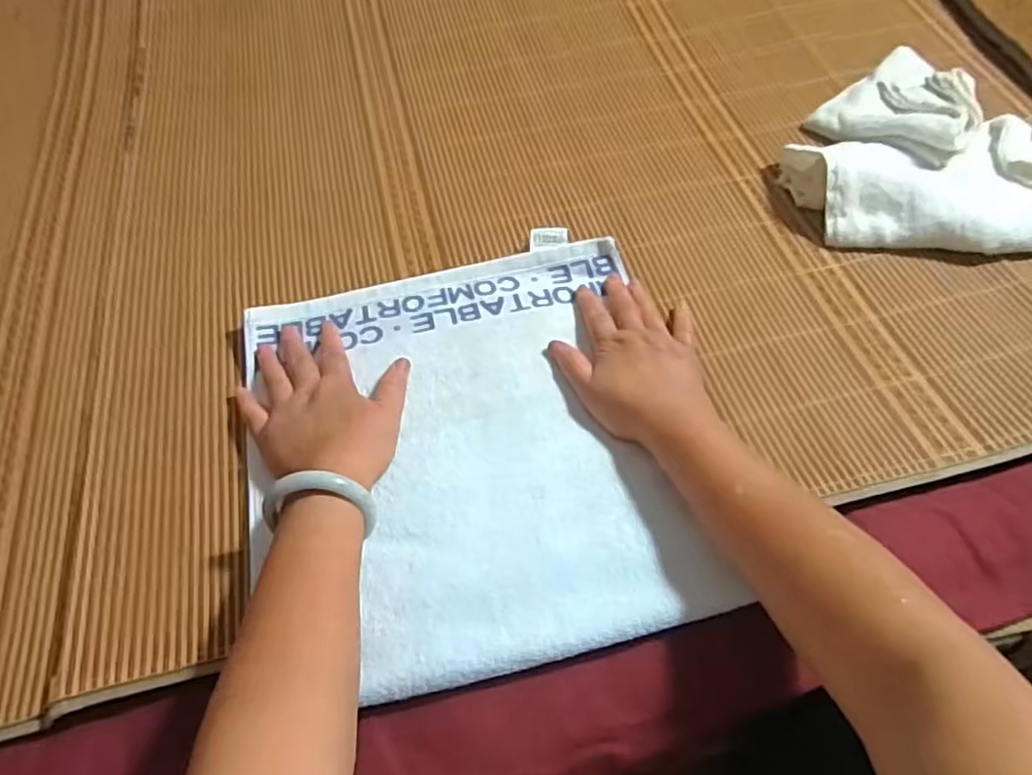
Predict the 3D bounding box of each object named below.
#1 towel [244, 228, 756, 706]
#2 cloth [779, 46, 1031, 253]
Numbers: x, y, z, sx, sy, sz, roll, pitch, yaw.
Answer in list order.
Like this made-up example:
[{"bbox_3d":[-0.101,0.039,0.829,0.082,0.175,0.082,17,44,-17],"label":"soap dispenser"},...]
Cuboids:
[{"bbox_3d":[-0.043,0.038,0.539,0.316,0.016,0.352,-10,56,-6],"label":"towel"},{"bbox_3d":[0.444,-0.243,0.697,0.332,0.048,0.272,2,55,3],"label":"cloth"}]

